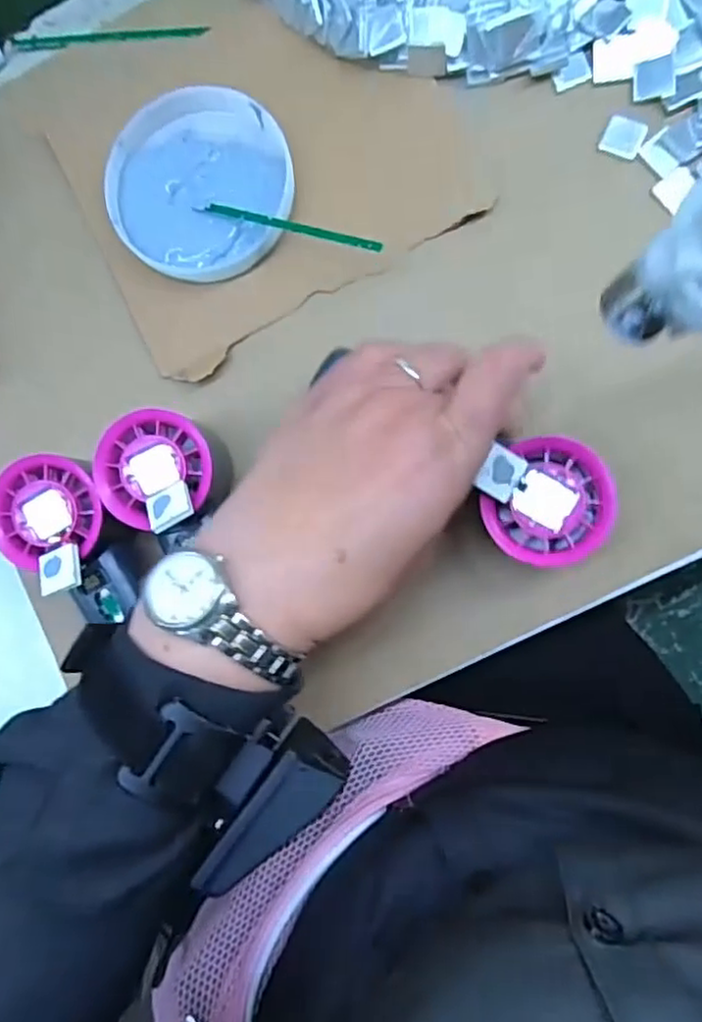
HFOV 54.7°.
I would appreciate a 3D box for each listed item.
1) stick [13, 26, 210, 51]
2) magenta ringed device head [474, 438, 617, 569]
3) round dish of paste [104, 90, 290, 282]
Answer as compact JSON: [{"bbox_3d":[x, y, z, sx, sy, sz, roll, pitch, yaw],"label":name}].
[{"bbox_3d":[-0.140,-0.274,0.392,0.119,0.006,0.011,1,88,6],"label":"stick"},{"bbox_3d":[0.087,-0.004,0.299,0.056,0.017,0.055,-5,87,6],"label":"magenta ringed device head"},{"bbox_3d":[-0.082,-0.180,0.374,0.098,0.017,0.107,0,88,6],"label":"round dish of paste"}]

